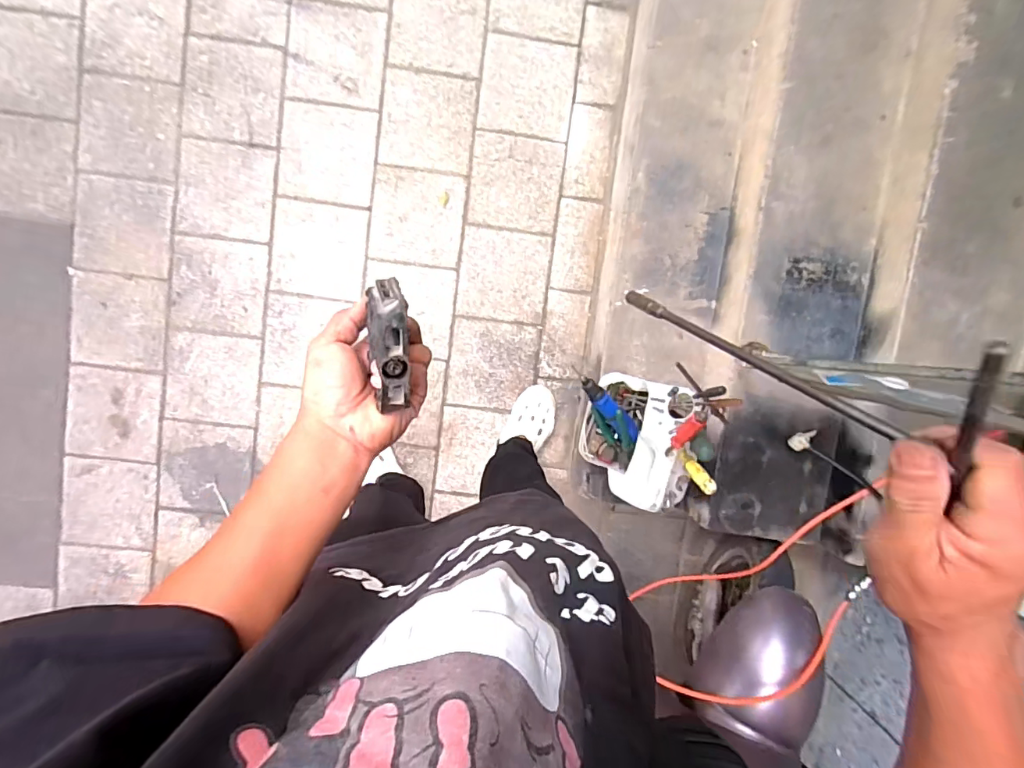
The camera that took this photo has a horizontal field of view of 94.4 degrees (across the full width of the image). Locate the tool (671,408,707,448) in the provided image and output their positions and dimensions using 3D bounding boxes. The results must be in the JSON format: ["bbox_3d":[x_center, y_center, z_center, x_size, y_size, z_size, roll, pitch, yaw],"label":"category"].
[{"bbox_3d":[0.291,0.078,0.786,0.020,0.028,0.097,21,135,-5],"label":"tool"}]

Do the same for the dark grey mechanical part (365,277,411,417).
[{"bbox_3d":[-0.090,-0.030,0.357,0.028,0.046,0.099,-4,96,-3],"label":"dark grey mechanical part"}]

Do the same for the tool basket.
[{"bbox_3d":[0.258,0.105,1.000,0.177,0.327,0.231,0,96,-5],"label":"tool basket"}]

